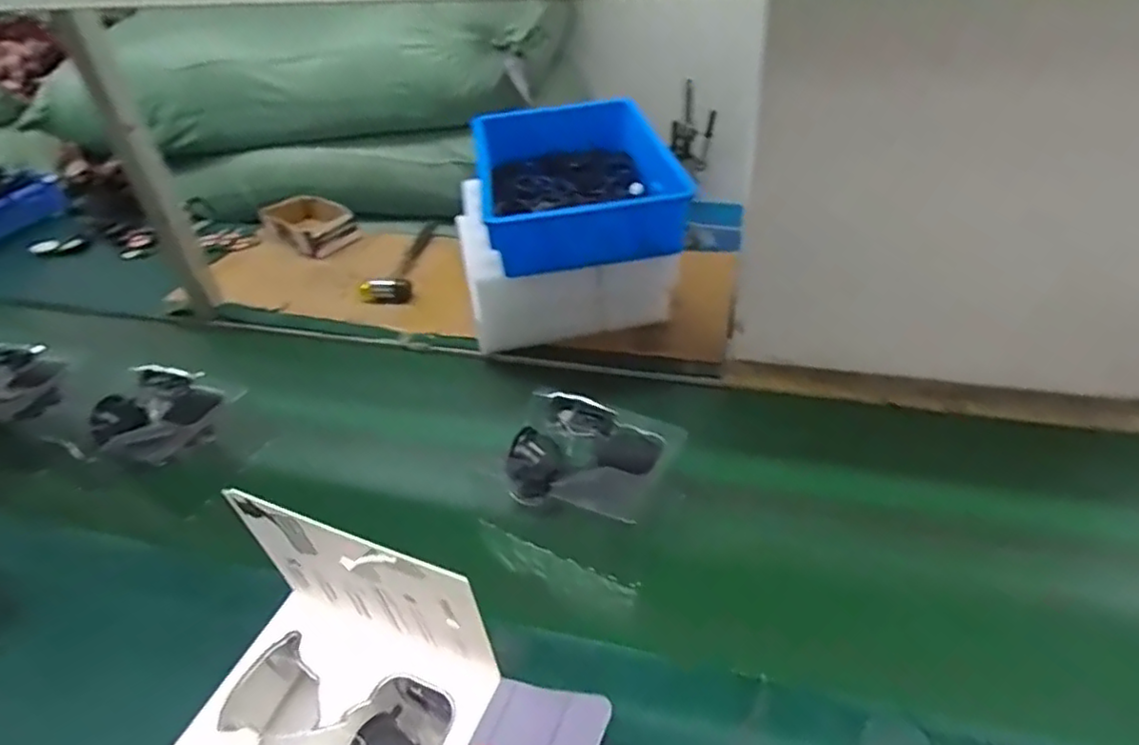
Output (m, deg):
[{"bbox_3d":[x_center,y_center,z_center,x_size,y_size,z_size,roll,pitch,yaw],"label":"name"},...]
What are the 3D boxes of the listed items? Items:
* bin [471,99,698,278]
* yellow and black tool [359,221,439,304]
[{"bbox_3d":[-0.002,-0.304,1.030,0.281,0.091,0.425,-7,38,-6],"label":"bin"},{"bbox_3d":[-0.302,-0.195,1.195,0.087,0.047,0.247,0,38,3],"label":"yellow and black tool"}]

